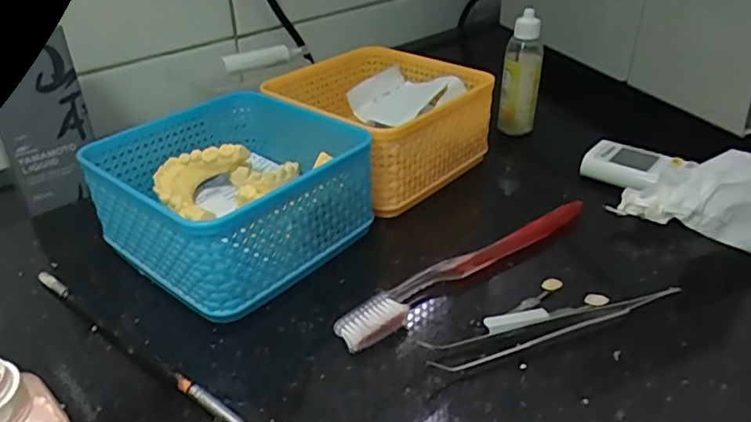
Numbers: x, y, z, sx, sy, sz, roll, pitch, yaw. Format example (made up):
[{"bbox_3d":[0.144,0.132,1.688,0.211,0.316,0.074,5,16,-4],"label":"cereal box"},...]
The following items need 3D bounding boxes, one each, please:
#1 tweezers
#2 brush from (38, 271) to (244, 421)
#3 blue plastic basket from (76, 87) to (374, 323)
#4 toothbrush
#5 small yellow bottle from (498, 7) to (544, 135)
[{"bbox_3d":[0.090,0.057,0.286,0.136,0.010,0.021,-8,34,-11],"label":"tweezers"},{"bbox_3d":[-0.116,0.067,0.280,0.184,0.007,0.008,22,39,30],"label":"brush"},{"bbox_3d":[-0.086,-0.013,0.351,0.131,0.063,0.129,24,40,33],"label":"blue plastic basket"},{"bbox_3d":[0.055,0.030,0.328,0.182,0.014,0.023,-24,40,-31],"label":"toothbrush"},{"bbox_3d":[0.127,-0.118,0.499,0.033,0.105,0.029,7,34,12],"label":"small yellow bottle"}]

